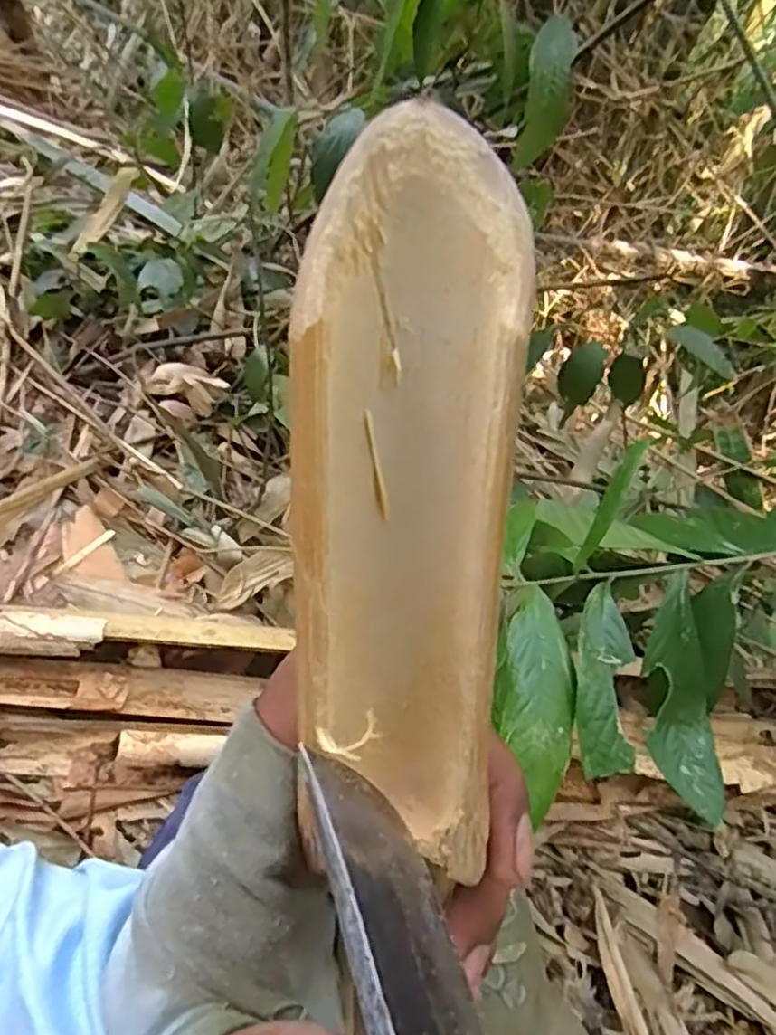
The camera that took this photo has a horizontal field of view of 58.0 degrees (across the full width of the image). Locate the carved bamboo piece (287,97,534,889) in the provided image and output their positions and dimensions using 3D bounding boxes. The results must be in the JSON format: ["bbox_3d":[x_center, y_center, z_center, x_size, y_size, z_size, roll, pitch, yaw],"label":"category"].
[{"bbox_3d":[0.003,0.004,0.135,0.040,0.141,0.022,-3,22,-6],"label":"carved bamboo piece"}]

